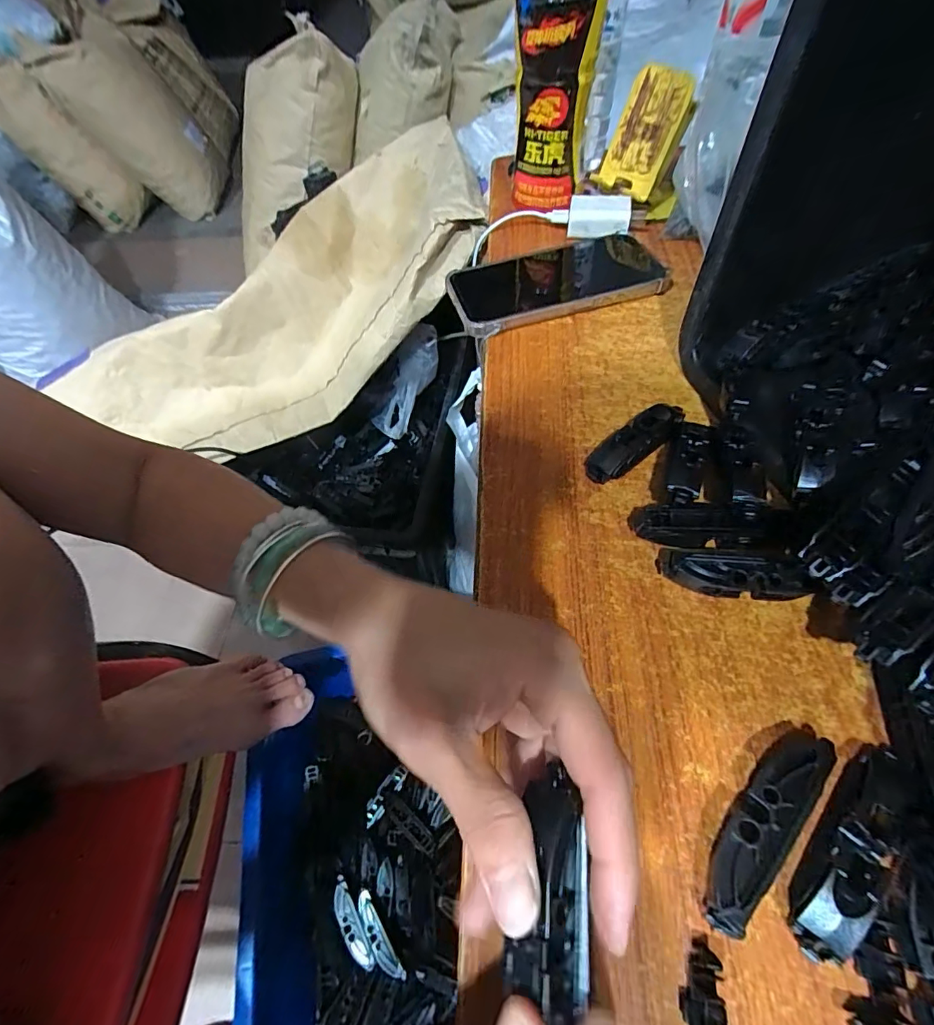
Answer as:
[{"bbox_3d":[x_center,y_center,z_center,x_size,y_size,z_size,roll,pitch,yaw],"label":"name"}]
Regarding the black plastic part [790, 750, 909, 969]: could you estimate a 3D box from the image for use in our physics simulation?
[{"bbox_3d":[0.141,0.118,0.175,0.017,0.019,0.082,35,66,24],"label":"black plastic part"}]

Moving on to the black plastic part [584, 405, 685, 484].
[{"bbox_3d":[0.102,-0.042,0.288,0.072,0.021,0.019,-35,61,-18],"label":"black plastic part"}]

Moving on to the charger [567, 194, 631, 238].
[{"bbox_3d":[0.118,-0.266,0.430,0.052,0.018,0.053,8,57,10],"label":"charger"}]

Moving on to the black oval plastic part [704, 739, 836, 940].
[{"bbox_3d":[0.111,0.116,0.182,0.018,0.017,0.080,38,67,25],"label":"black oval plastic part"}]

